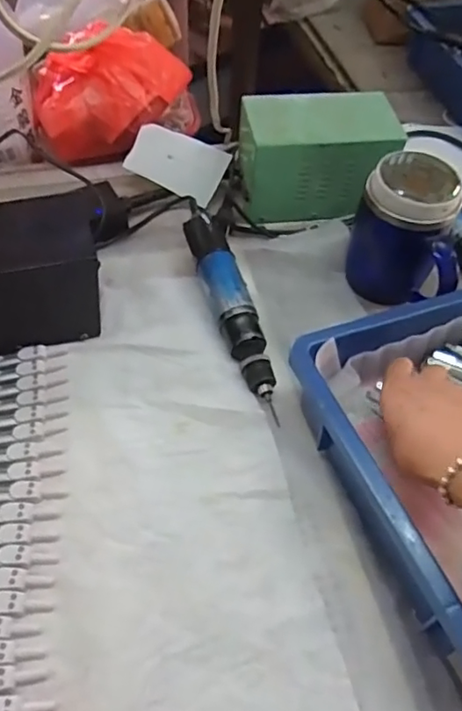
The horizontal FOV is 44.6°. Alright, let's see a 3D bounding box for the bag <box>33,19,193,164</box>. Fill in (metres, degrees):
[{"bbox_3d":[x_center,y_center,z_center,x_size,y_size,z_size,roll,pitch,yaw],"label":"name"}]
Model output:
[{"bbox_3d":[-0.136,-0.307,0.659,0.175,0.110,0.098,-12,54,-12],"label":"bag"}]

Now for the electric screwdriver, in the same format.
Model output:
[{"bbox_3d":[0.001,-0.053,0.530,0.044,0.037,0.251,-12,54,-12],"label":"electric screwdriver"}]

